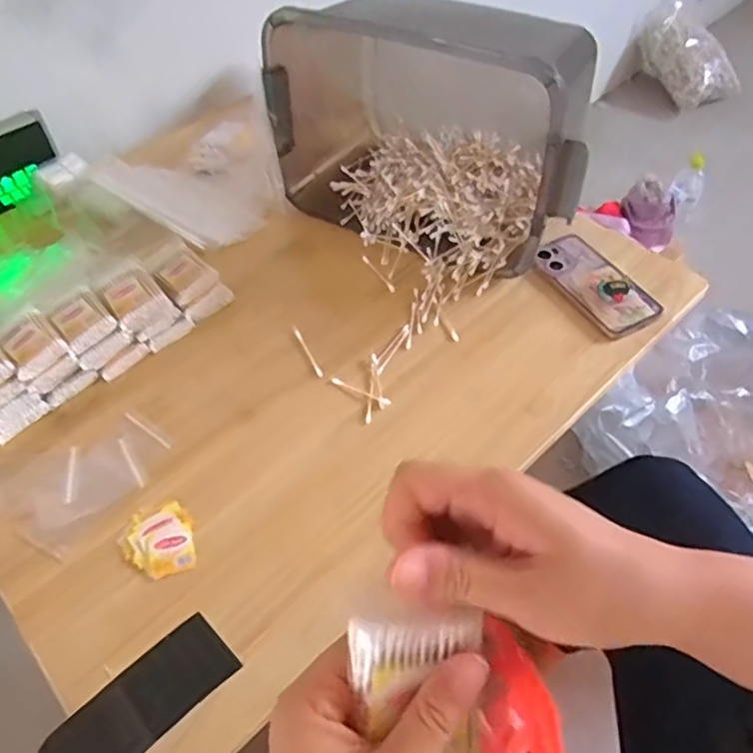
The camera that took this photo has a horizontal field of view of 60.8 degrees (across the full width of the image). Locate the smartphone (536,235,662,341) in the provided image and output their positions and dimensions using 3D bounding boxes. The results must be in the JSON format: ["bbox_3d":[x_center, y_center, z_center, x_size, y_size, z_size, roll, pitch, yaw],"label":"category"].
[{"bbox_3d":[0.258,-0.113,0.755,0.081,0.019,0.164,-23,53,-15],"label":"smartphone"}]

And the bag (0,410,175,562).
[{"bbox_3d":[-0.299,0.093,0.630,0.128,0.016,0.165,29,58,25],"label":"bag"}]

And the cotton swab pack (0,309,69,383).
[{"bbox_3d":[-0.360,-0.036,0.667,0.053,0.026,0.069,-37,57,-24],"label":"cotton swab pack"}]

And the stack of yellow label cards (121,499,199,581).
[{"bbox_3d":[-0.201,0.150,0.588,0.061,0.007,0.066,-15,51,-9],"label":"stack of yellow label cards"}]

